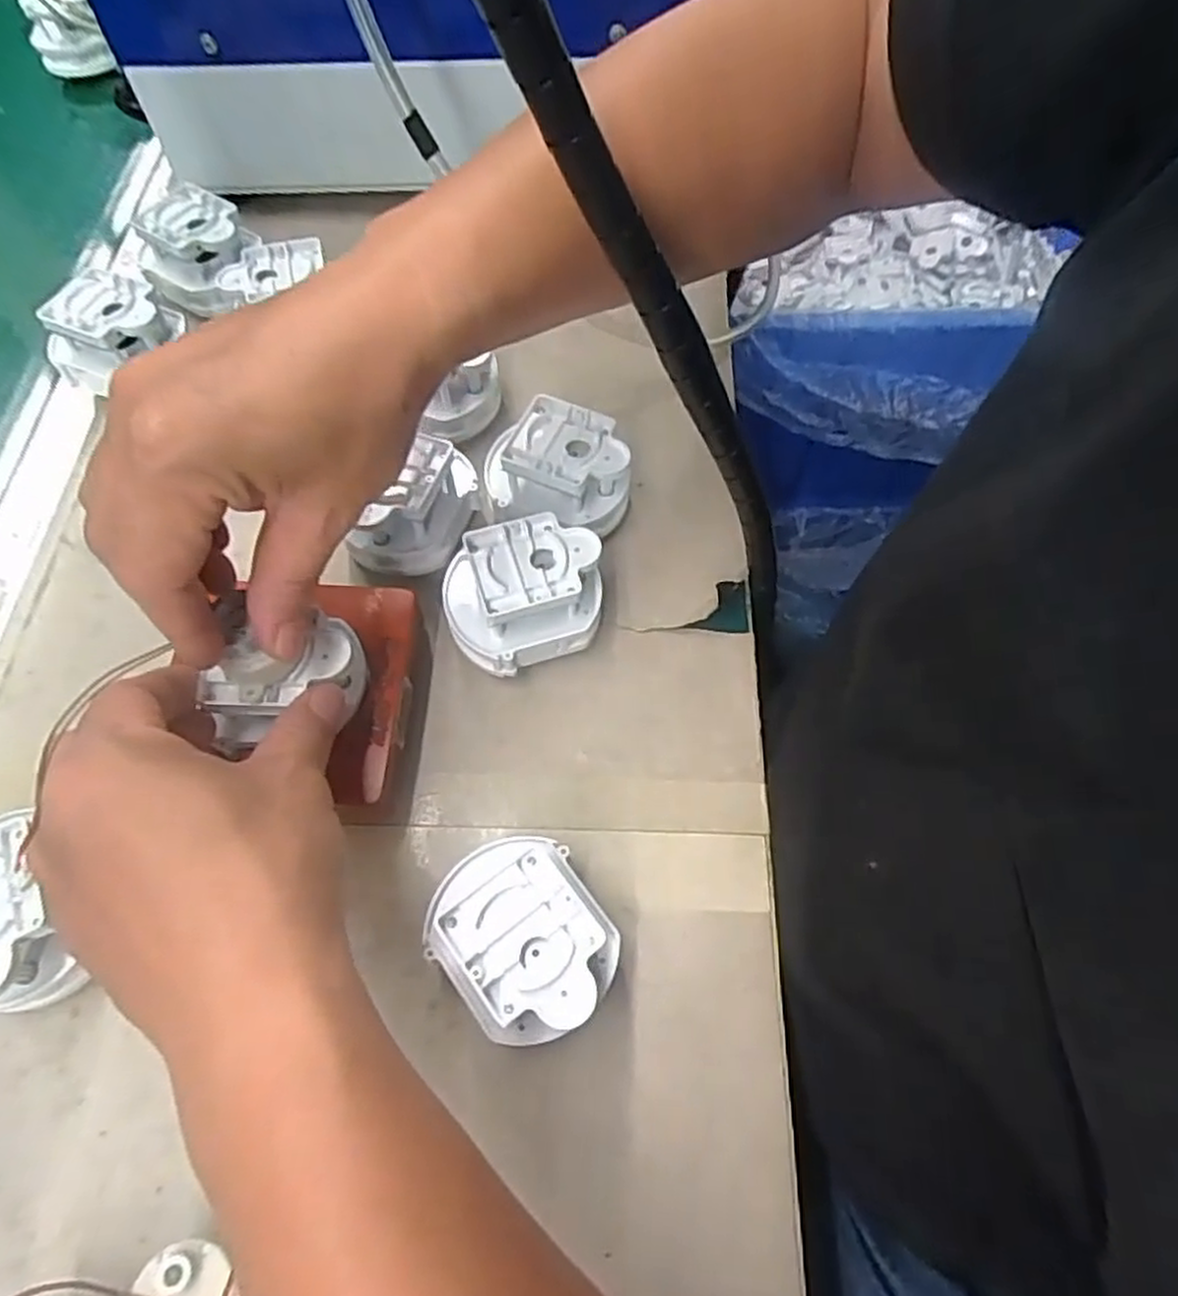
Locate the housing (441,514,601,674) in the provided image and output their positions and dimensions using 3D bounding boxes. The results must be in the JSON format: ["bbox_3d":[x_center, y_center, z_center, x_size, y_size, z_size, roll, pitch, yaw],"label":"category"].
[{"bbox_3d":[-0.029,-0.021,0.345,0.068,0.051,0.054,-17,65,-8],"label":"housing"}]

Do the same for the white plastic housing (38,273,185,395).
[{"bbox_3d":[-0.253,-0.169,0.411,0.069,0.038,0.053,-2,63,-1],"label":"white plastic housing"}]

